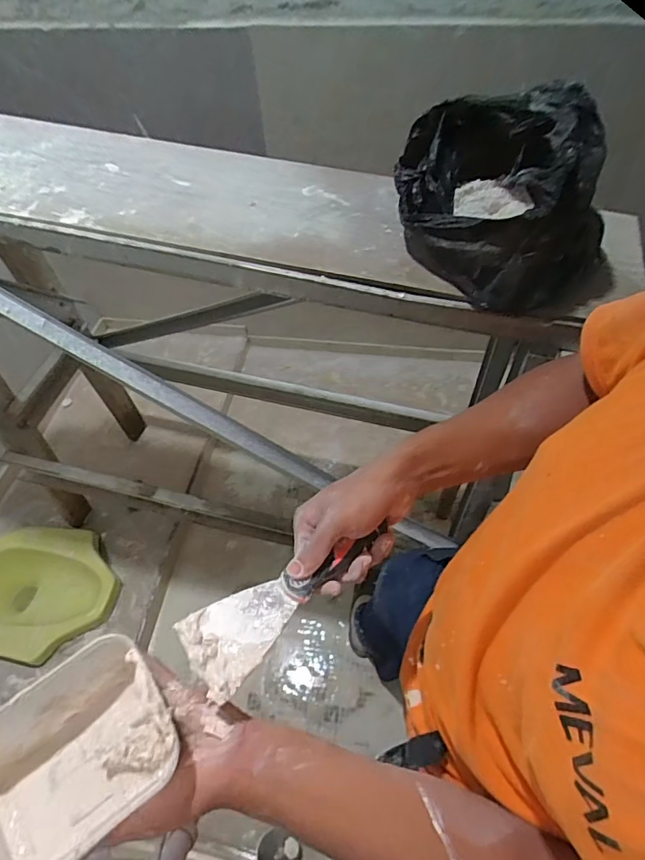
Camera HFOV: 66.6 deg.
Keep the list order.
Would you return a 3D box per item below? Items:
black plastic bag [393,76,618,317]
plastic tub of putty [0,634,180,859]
[{"bbox_3d":[0.195,-0.275,0.551,0.183,0.155,0.243,-24,58,-13],"label":"black plastic bag"},{"bbox_3d":[-0.192,0.254,0.365,0.173,0.088,0.111,-34,60,-19],"label":"plastic tub of putty"}]

